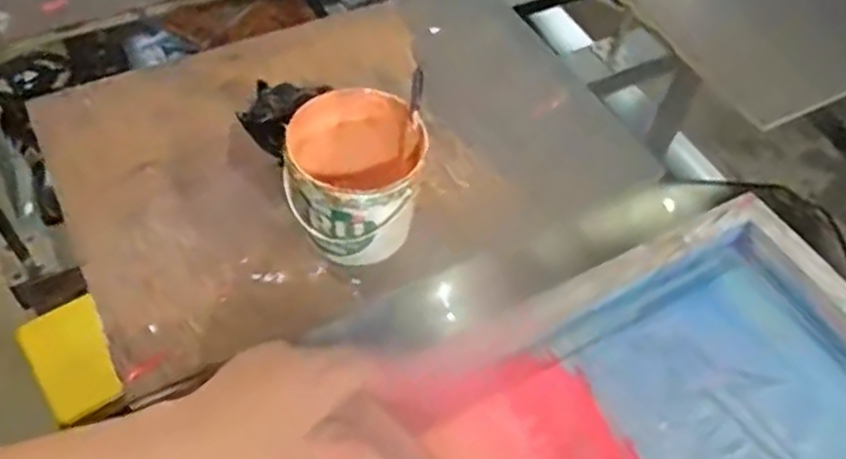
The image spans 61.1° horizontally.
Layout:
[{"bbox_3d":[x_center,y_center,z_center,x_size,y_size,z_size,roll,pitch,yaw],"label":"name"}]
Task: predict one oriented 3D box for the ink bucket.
[{"bbox_3d":[-0.064,-0.042,0.679,0.116,0.122,0.125,3,52,-3],"label":"ink bucket"}]

